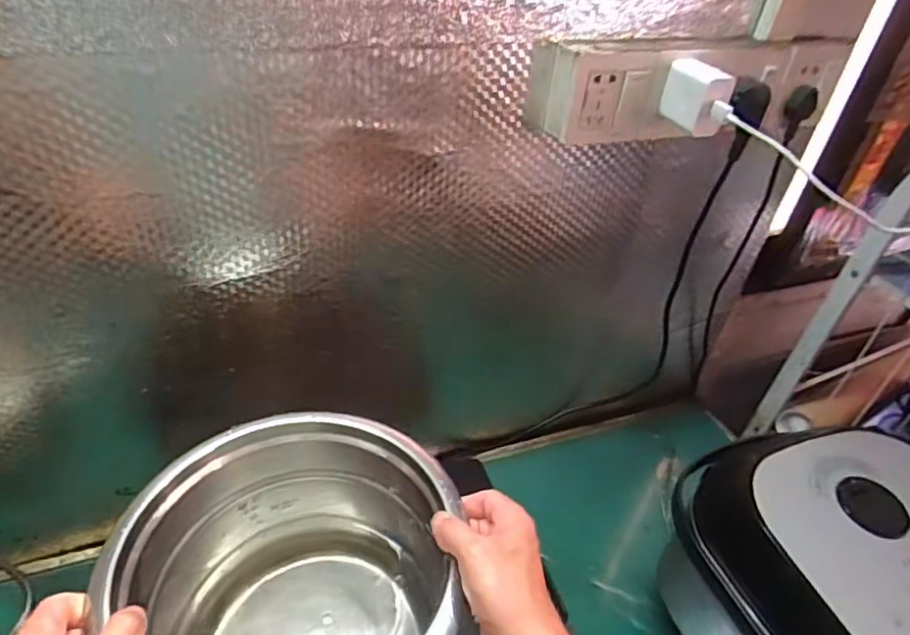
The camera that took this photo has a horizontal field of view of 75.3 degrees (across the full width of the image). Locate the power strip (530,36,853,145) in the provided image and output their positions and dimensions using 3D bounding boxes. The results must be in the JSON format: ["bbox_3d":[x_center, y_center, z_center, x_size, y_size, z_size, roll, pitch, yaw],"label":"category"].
[{"bbox_3d":[0.268,-0.241,0.621,0.408,0.085,0.059,-9,40,-19],"label":"power strip"}]

